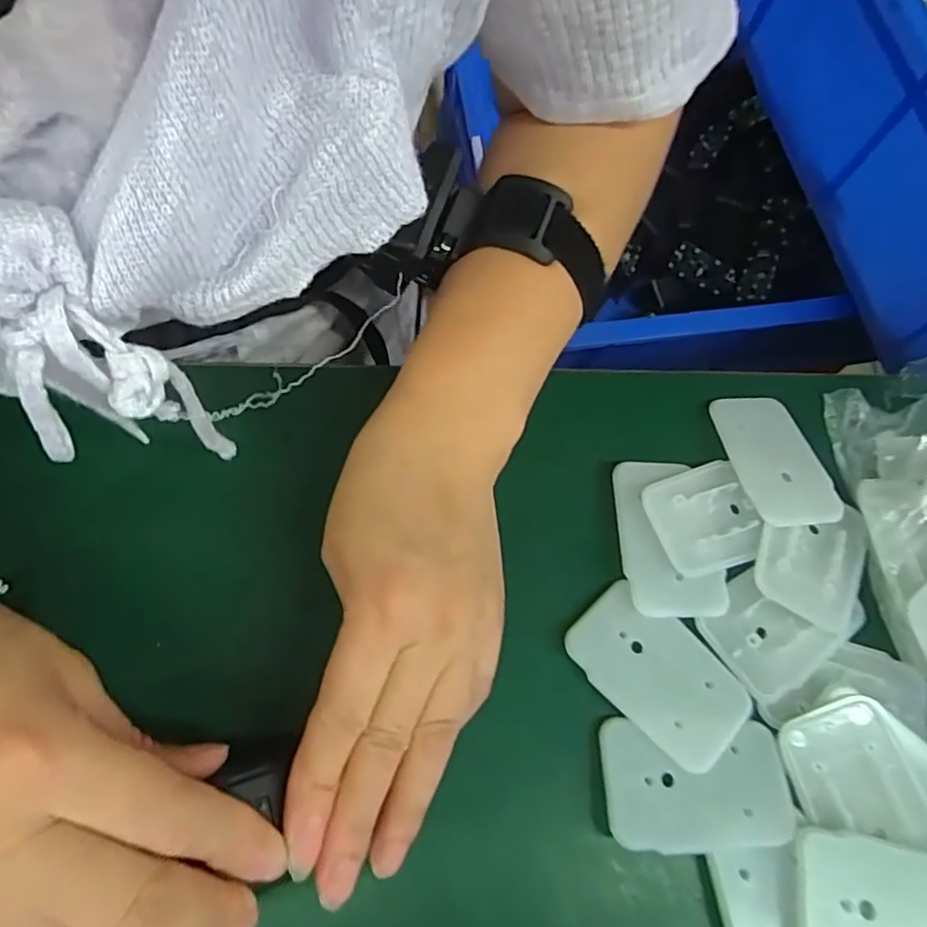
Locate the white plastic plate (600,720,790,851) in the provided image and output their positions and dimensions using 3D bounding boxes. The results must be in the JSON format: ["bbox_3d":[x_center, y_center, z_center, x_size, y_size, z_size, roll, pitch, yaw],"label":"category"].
[{"bbox_3d":[0.085,0.116,0.227,0.067,0.006,0.041,4,68,-6],"label":"white plastic plate"}]

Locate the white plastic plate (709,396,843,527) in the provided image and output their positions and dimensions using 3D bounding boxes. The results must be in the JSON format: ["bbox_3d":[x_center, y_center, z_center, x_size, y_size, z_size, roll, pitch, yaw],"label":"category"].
[{"bbox_3d":[0.140,-0.003,0.283,0.041,0.009,0.067,-9,70,-11],"label":"white plastic plate"}]

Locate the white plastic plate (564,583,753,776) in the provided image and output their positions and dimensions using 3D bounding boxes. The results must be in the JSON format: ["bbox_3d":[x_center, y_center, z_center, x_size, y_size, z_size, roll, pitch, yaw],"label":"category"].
[{"bbox_3d":[0.075,0.080,0.241,0.042,0.004,0.067,-41,78,-20],"label":"white plastic plate"}]

